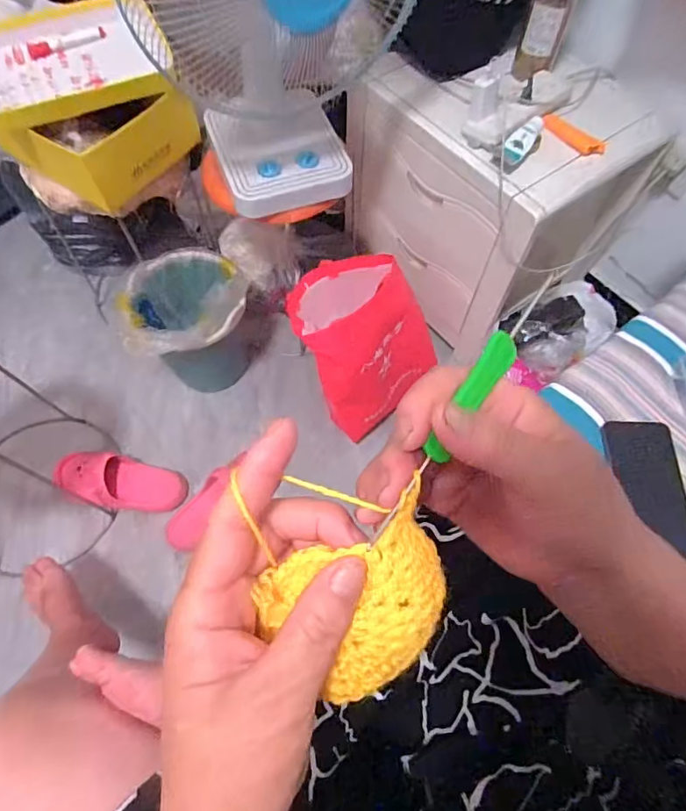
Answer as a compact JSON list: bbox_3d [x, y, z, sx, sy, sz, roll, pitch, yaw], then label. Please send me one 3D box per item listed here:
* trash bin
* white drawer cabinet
[{"bbox_3d":[-0.334,-0.186,1.122,0.231,0.278,0.250,0,65,-1],"label":"trash bin"},{"bbox_3d":[0.316,-0.501,1.153,0.450,0.434,0.525,-38,71,-17],"label":"white drawer cabinet"}]

